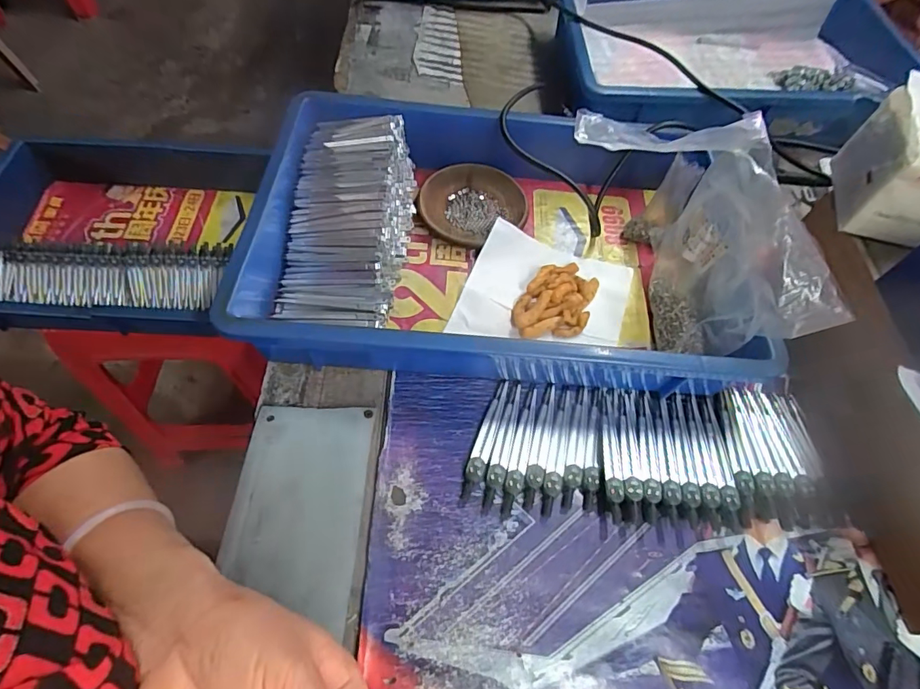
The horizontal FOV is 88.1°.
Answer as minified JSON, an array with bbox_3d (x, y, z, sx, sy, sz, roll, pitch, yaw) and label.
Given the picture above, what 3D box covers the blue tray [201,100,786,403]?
[{"bbox_3d":[0.029,-0.102,0.450,0.431,0.076,0.287,4,61,-1],"label":"blue tray"}]

